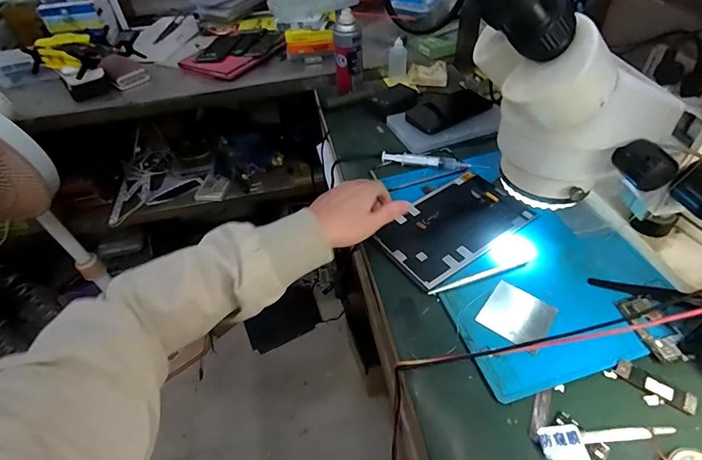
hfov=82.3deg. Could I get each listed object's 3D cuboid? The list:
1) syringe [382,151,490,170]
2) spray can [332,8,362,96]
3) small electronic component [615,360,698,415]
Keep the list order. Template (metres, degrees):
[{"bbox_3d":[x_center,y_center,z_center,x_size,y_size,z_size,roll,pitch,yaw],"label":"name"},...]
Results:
[{"bbox_3d":[0.127,-0.107,0.620,0.157,0.011,0.022,5,50,9],"label":"syringe"},{"bbox_3d":[-0.006,-0.322,0.737,0.050,0.128,0.049,-3,46,3],"label":"spray can"},{"bbox_3d":[0.286,0.146,0.376,0.064,0.004,0.019,30,58,28],"label":"small electronic component"}]

